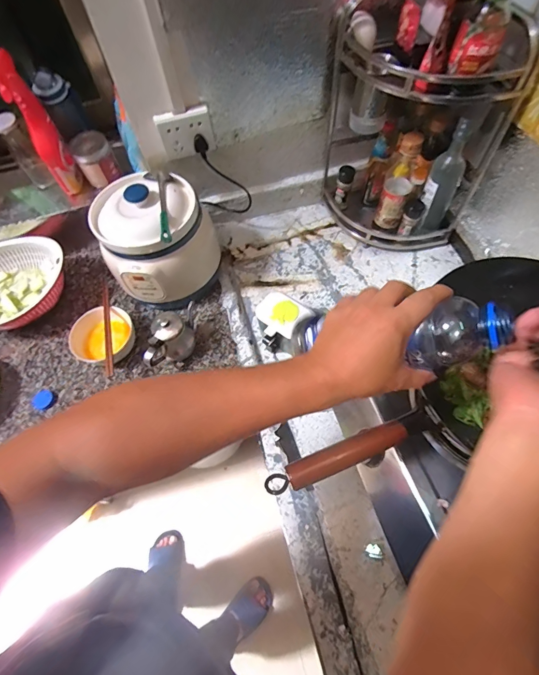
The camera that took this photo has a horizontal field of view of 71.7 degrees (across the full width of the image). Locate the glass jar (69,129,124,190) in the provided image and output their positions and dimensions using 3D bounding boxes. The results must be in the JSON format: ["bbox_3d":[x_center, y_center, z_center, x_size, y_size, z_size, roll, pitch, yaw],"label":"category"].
[{"bbox_3d":[-0.390,-0.401,0.836,0.079,0.086,0.077,-26,63,-11],"label":"glass jar"}]

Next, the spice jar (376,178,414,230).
[{"bbox_3d":[0.276,-0.300,0.839,0.061,0.099,0.051,17,63,12],"label":"spice jar"}]

